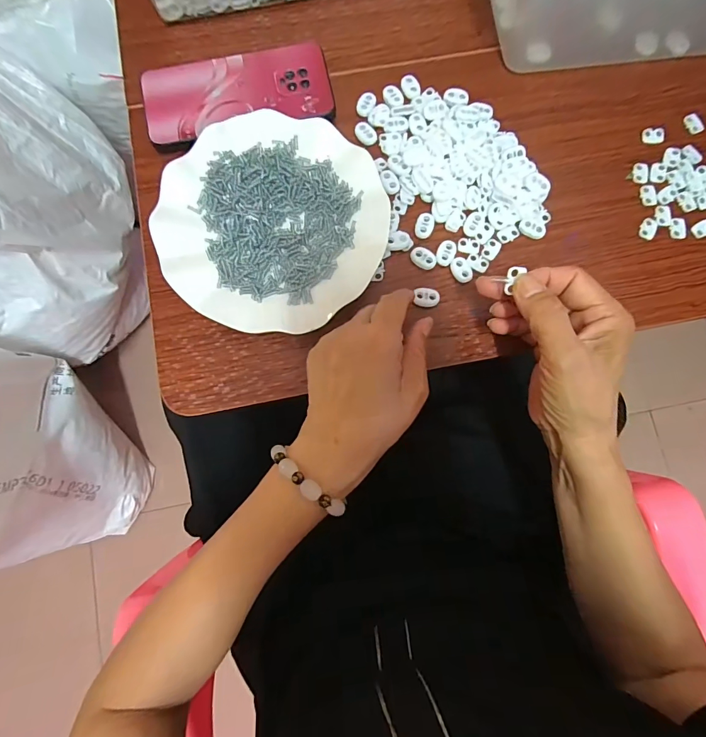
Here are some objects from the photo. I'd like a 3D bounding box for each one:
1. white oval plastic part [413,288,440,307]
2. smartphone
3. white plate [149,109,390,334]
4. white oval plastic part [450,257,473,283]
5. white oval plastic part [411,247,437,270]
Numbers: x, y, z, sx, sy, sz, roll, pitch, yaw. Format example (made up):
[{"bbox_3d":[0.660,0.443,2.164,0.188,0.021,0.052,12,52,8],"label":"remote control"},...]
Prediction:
[{"bbox_3d":[0.062,-0.059,0.327,0.021,0.004,0.015,7,79,1],"label":"white oval plastic part"},{"bbox_3d":[-0.101,-0.243,0.346,0.160,0.008,0.076,-13,82,-3],"label":"smartphone"},{"bbox_3d":[-0.064,-0.122,0.323,0.177,0.018,0.179,0,81,-1],"label":"white plate"},{"bbox_3d":[0.092,-0.083,0.331,0.016,0.004,0.022,-28,83,-5],"label":"white oval plastic part"},{"bbox_3d":[0.060,-0.093,0.333,0.023,0.005,0.015,35,83,4],"label":"white oval plastic part"}]

